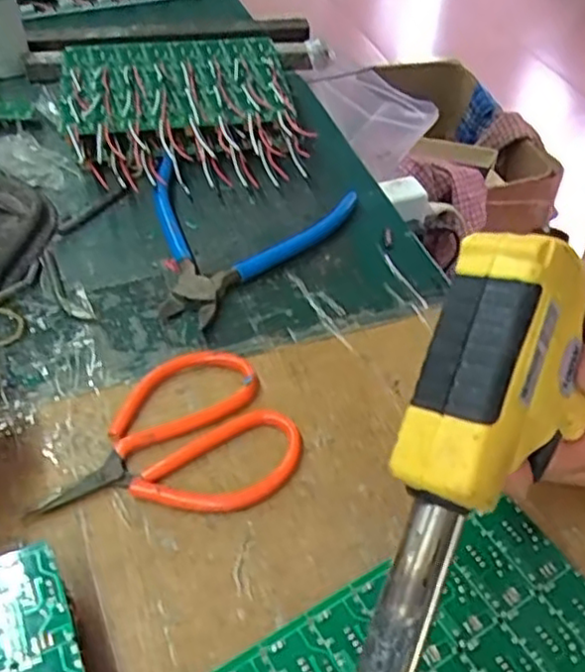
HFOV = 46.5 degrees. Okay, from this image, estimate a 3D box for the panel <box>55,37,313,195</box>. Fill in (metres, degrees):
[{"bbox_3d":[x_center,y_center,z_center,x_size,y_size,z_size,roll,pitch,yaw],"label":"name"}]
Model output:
[{"bbox_3d":[-0.084,-0.169,0.491,0.156,0.043,0.180,-9,47,-11],"label":"panel"}]

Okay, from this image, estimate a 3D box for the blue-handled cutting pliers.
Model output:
[{"bbox_3d":[-0.048,-0.073,0.418,0.114,0.019,0.143,35,54,26],"label":"blue-handled cutting pliers"}]

